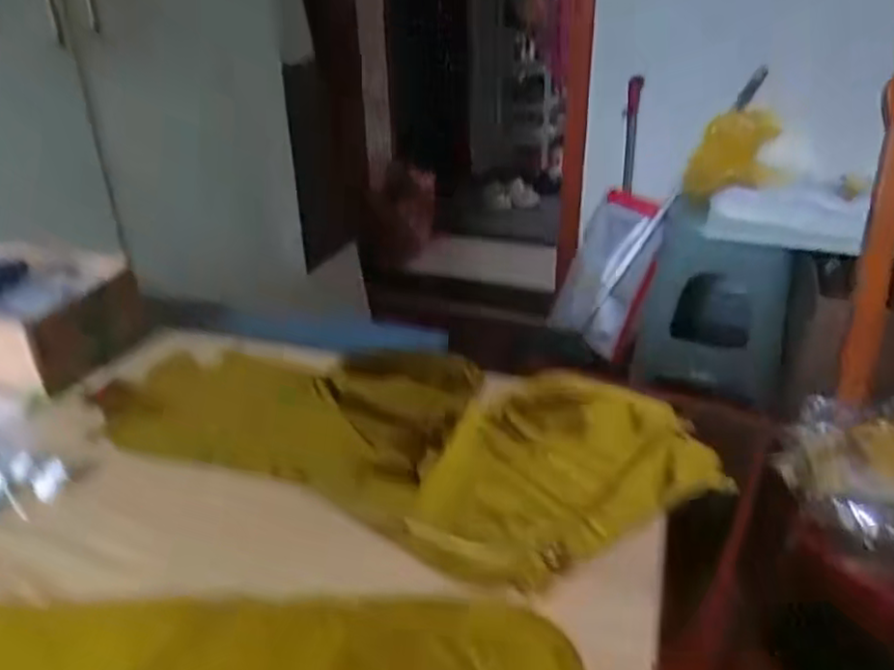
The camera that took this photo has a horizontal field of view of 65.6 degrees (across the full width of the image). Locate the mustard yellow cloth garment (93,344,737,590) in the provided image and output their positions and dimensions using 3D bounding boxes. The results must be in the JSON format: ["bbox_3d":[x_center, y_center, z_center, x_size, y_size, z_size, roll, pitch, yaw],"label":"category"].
[{"bbox_3d":[-0.026,0.064,0.515,0.402,0.045,0.228,12,31,25],"label":"mustard yellow cloth garment"}]

